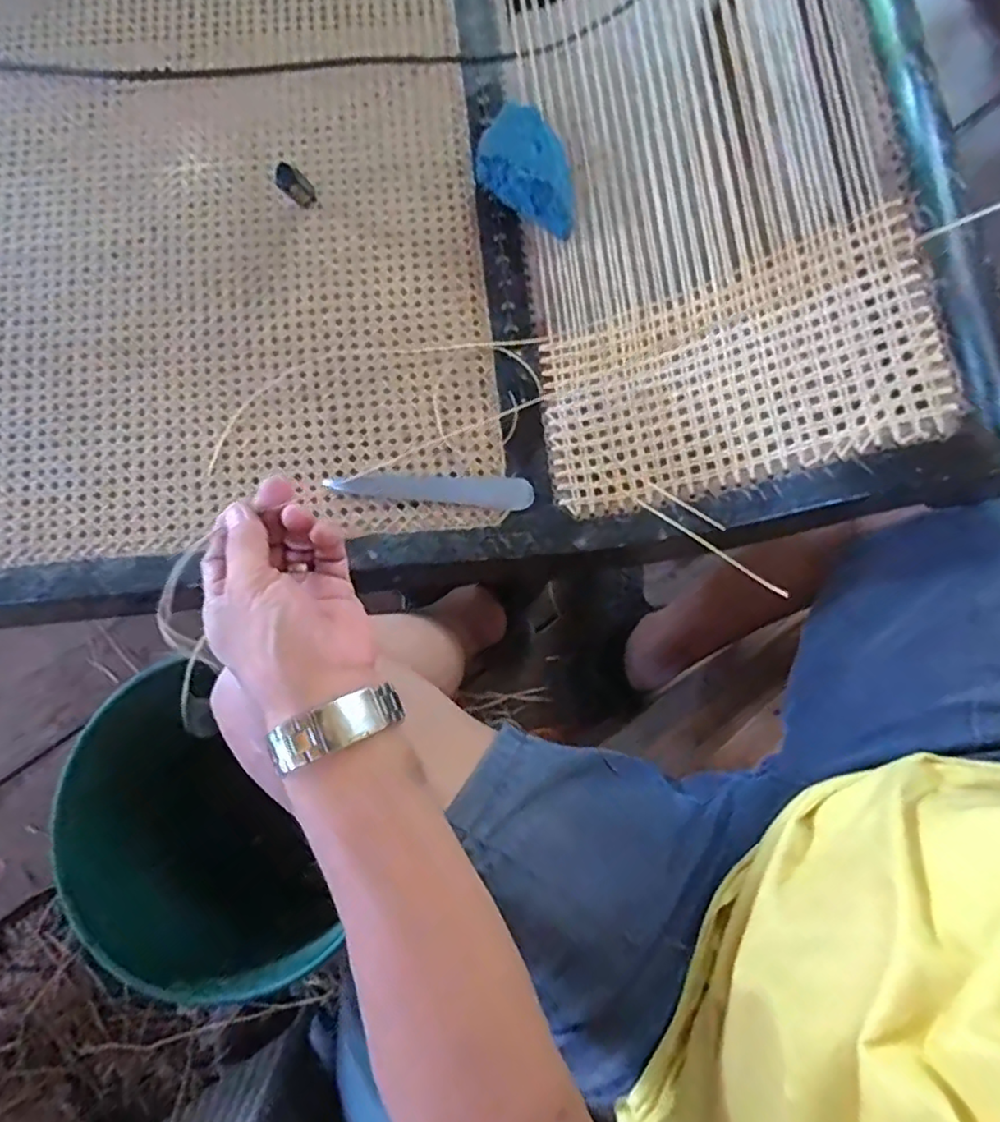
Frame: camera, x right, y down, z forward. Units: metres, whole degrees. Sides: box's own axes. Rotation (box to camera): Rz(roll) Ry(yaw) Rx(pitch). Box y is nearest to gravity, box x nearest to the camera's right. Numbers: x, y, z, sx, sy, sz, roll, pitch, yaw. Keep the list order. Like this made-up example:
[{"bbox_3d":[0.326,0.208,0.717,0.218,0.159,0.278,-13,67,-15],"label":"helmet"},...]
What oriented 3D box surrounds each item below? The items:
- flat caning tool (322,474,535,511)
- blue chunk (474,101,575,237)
[{"bbox_3d":[-0.063,-0.066,0.564,0.183,0.004,0.027,5,77,1],"label":"flat caning tool"},{"bbox_3d":[0.035,-0.364,0.592,0.116,0.059,0.063,44,81,9],"label":"blue chunk"}]

